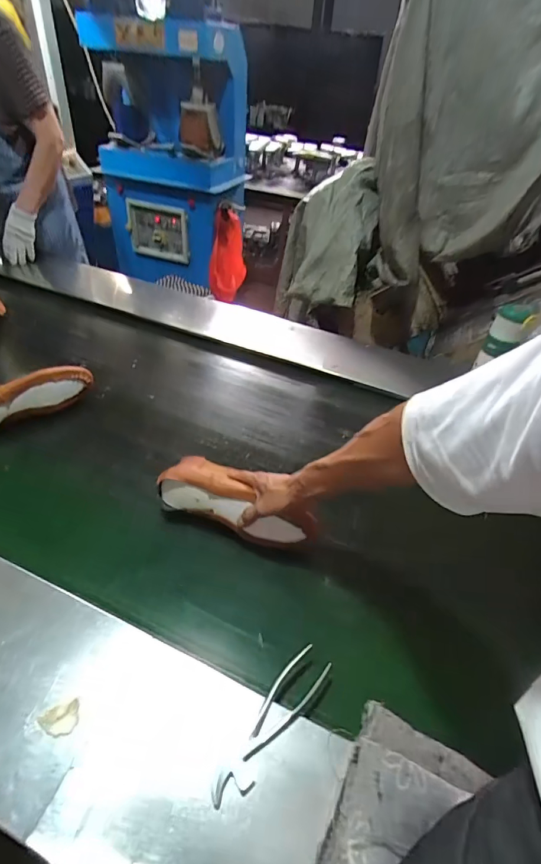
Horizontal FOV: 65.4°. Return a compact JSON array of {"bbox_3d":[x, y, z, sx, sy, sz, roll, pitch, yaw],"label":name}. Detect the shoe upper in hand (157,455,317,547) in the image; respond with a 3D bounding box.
[{"bbox_3d":[-0.053,0.116,0.729,0.274,0.070,0.090,22,41,7],"label":"shoe upper in hand"}]

